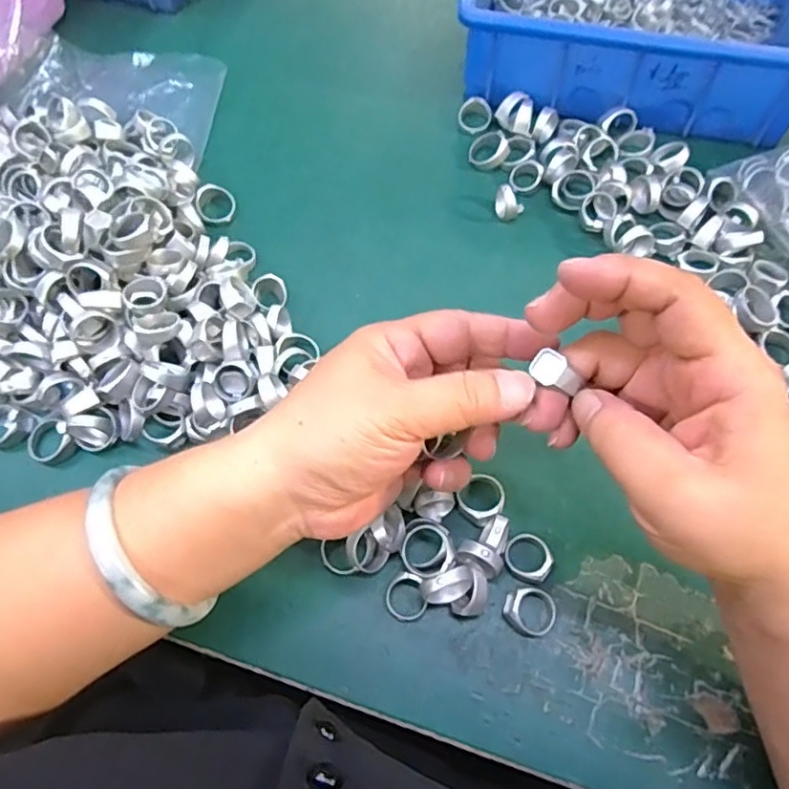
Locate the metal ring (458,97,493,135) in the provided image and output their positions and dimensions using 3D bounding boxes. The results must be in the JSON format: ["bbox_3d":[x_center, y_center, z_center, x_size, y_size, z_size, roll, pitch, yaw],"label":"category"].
[{"bbox_3d":[0.058,-0.199,0.434,0.024,0.013,0.027,7,68,5],"label":"metal ring"}]

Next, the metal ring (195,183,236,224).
[{"bbox_3d":[-0.120,-0.128,0.405,0.025,0.013,0.026,0,65,0],"label":"metal ring"}]

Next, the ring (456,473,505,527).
[{"bbox_3d":[0.045,0.053,0.315,0.024,0.011,0.028,-7,48,11],"label":"ring"}]

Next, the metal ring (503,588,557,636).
[{"bbox_3d":[0.066,0.105,0.292,0.024,0.011,0.022,0,65,0],"label":"metal ring"}]

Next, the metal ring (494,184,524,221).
[{"bbox_3d":[0.073,-0.124,0.396,0.019,0.021,0.012,33,69,14],"label":"metal ring"}]

